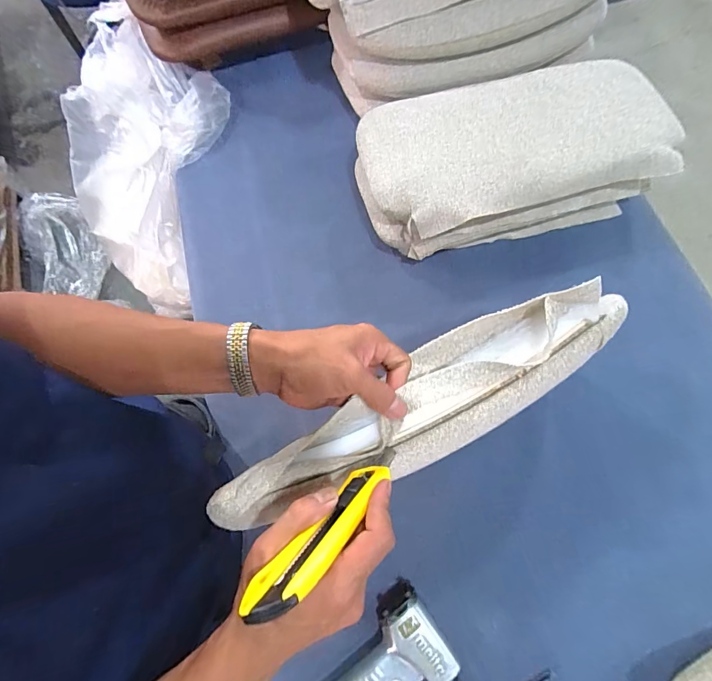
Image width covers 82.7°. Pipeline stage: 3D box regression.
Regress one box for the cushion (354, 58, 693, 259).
[{"bbox_3d":[0.218,-0.272,0.621,0.424,0.127,0.222,-15,70,-3],"label":"cushion"}]

